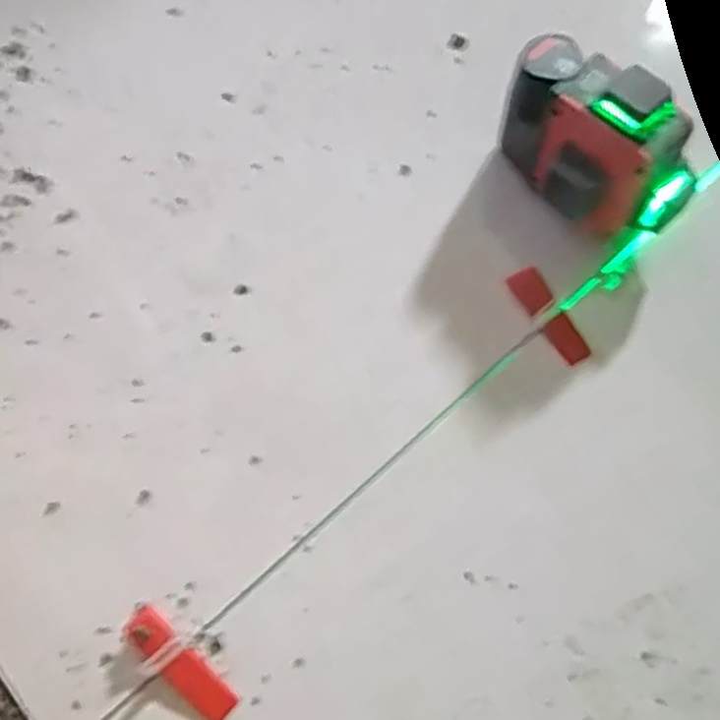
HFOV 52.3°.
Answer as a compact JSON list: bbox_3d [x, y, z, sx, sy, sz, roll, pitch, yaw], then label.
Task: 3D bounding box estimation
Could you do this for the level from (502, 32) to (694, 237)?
[{"bbox_3d":[0.175,-0.158,0.557,0.070,0.115,0.151,-38,70,-15],"label":"level"}]

